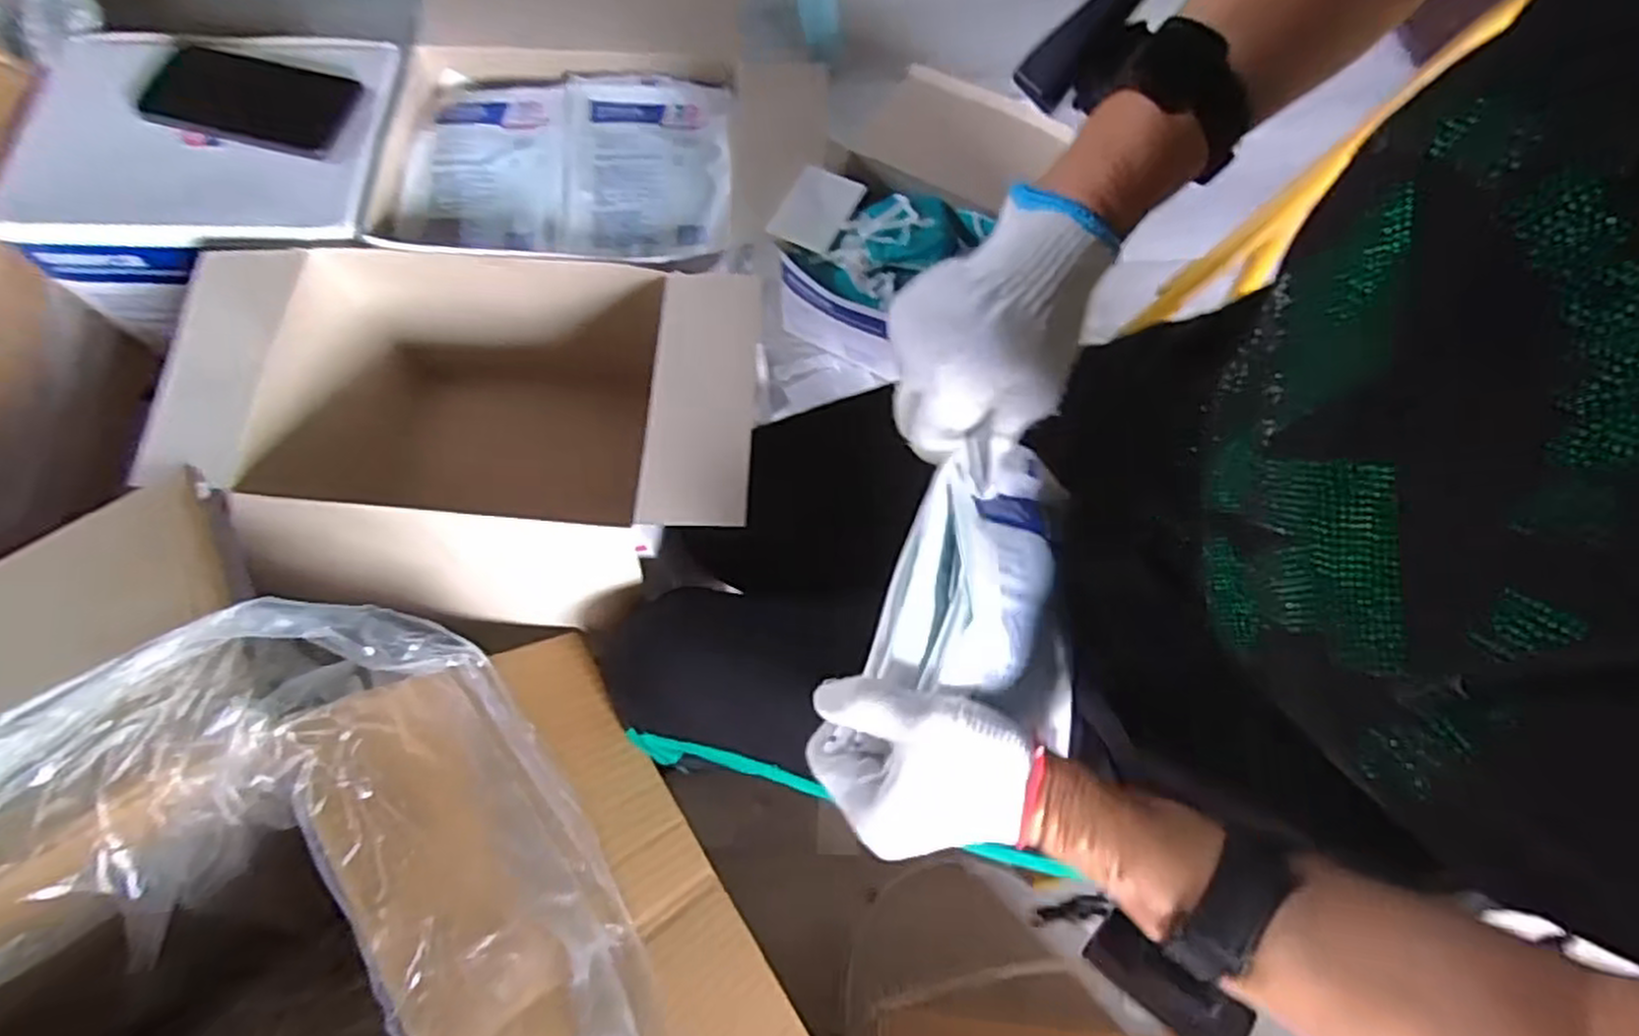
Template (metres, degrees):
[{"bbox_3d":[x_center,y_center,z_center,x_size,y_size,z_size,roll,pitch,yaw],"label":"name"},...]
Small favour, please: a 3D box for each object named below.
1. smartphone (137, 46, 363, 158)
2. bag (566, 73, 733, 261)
[{"bbox_3d":[-0.434,-0.321,0.587,0.147,0.008,0.077,15,71,4],"label":"smartphone"},{"bbox_3d":[-0.136,-0.281,0.617,0.126,0.022,0.191,-4,71,-2],"label":"bag"}]

